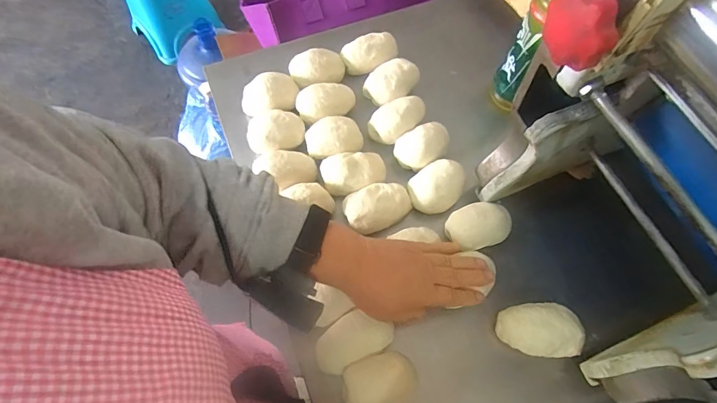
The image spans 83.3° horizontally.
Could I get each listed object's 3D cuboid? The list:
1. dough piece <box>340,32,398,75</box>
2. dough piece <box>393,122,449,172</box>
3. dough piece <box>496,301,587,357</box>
[{"bbox_3d":[0.018,-0.212,0.583,0.078,0.027,0.052,-15,68,-8],"label":"dough piece"},{"bbox_3d":[0.082,-0.070,0.536,0.073,0.050,0.055,-31,71,-14],"label":"dough piece"},{"bbox_3d":[0.197,0.140,0.438,0.083,0.030,0.055,-2,67,-2],"label":"dough piece"}]

